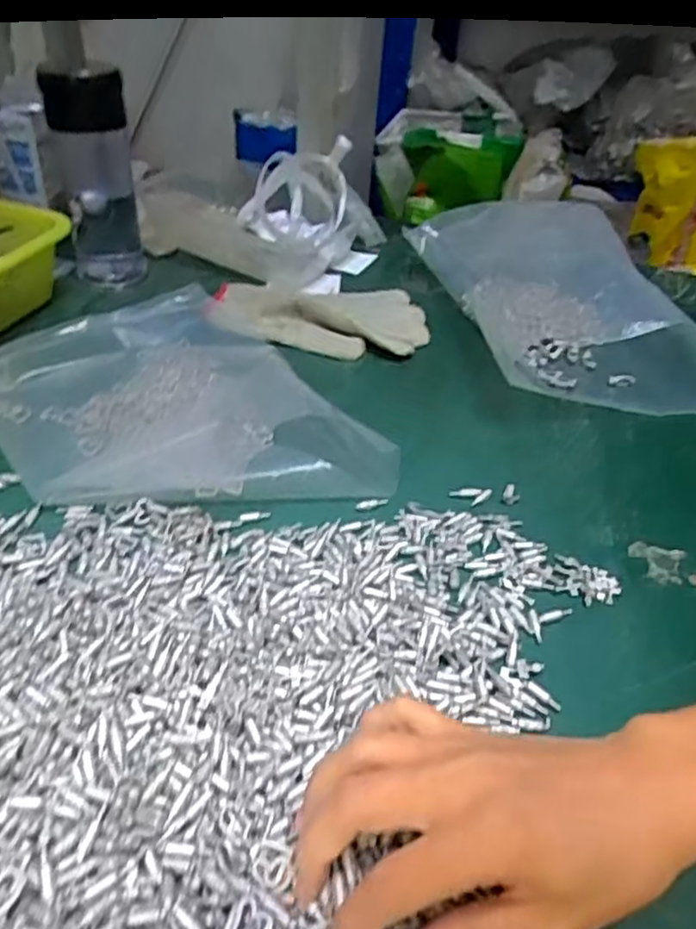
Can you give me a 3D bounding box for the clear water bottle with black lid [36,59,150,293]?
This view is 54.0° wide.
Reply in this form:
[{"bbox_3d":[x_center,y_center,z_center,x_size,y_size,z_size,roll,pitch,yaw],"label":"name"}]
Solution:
[{"bbox_3d":[-0.244,-0.270,0.645,0.077,0.187,0.064,-11,43,-19],"label":"clear water bottle with black lid"}]

